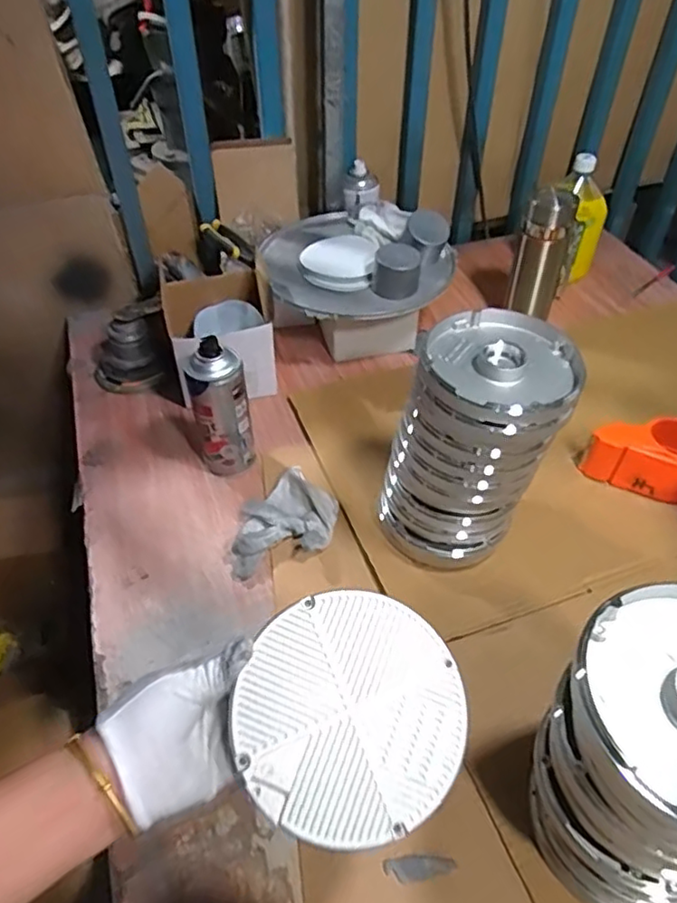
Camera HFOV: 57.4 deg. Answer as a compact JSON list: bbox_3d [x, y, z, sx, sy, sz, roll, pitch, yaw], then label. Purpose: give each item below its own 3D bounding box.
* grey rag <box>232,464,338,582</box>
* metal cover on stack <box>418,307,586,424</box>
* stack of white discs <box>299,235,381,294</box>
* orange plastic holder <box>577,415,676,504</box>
[{"bbox_3d":[-0.065,0.087,0.690,0.135,0.031,0.099,-35,55,-24],"label":"grey rag"},{"bbox_3d":[0.151,-0.081,0.548,0.130,0.020,0.139,-30,54,-25],"label":"metal cover on stack"},{"bbox_3d":[0.002,-0.272,0.871,0.101,0.018,0.132,5,47,5],"label":"stack of white discs"},{"bbox_3d":[0.366,-0.001,0.735,0.130,0.055,0.094,18,51,19],"label":"orange plastic holder"}]

